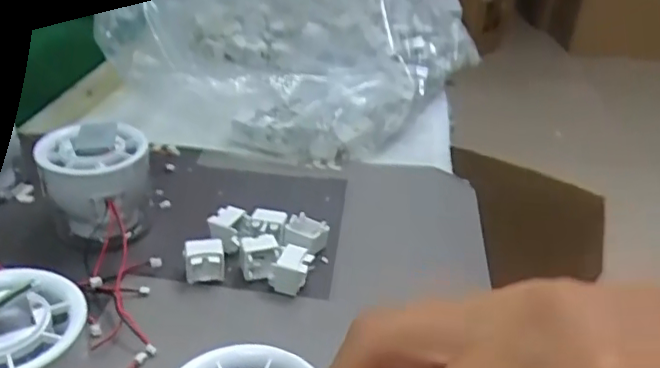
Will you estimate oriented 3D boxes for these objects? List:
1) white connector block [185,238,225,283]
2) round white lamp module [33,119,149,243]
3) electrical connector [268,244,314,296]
[{"bbox_3d":[-0.067,0.043,0.322,0.020,0.024,0.014,-3,31,-13],"label":"white connector block"},{"bbox_3d":[-0.131,0.001,0.342,0.056,0.059,0.054,-6,32,-18],"label":"round white lamp module"},{"bbox_3d":[-0.020,0.047,0.323,0.019,0.021,0.019,12,31,12],"label":"electrical connector"}]

